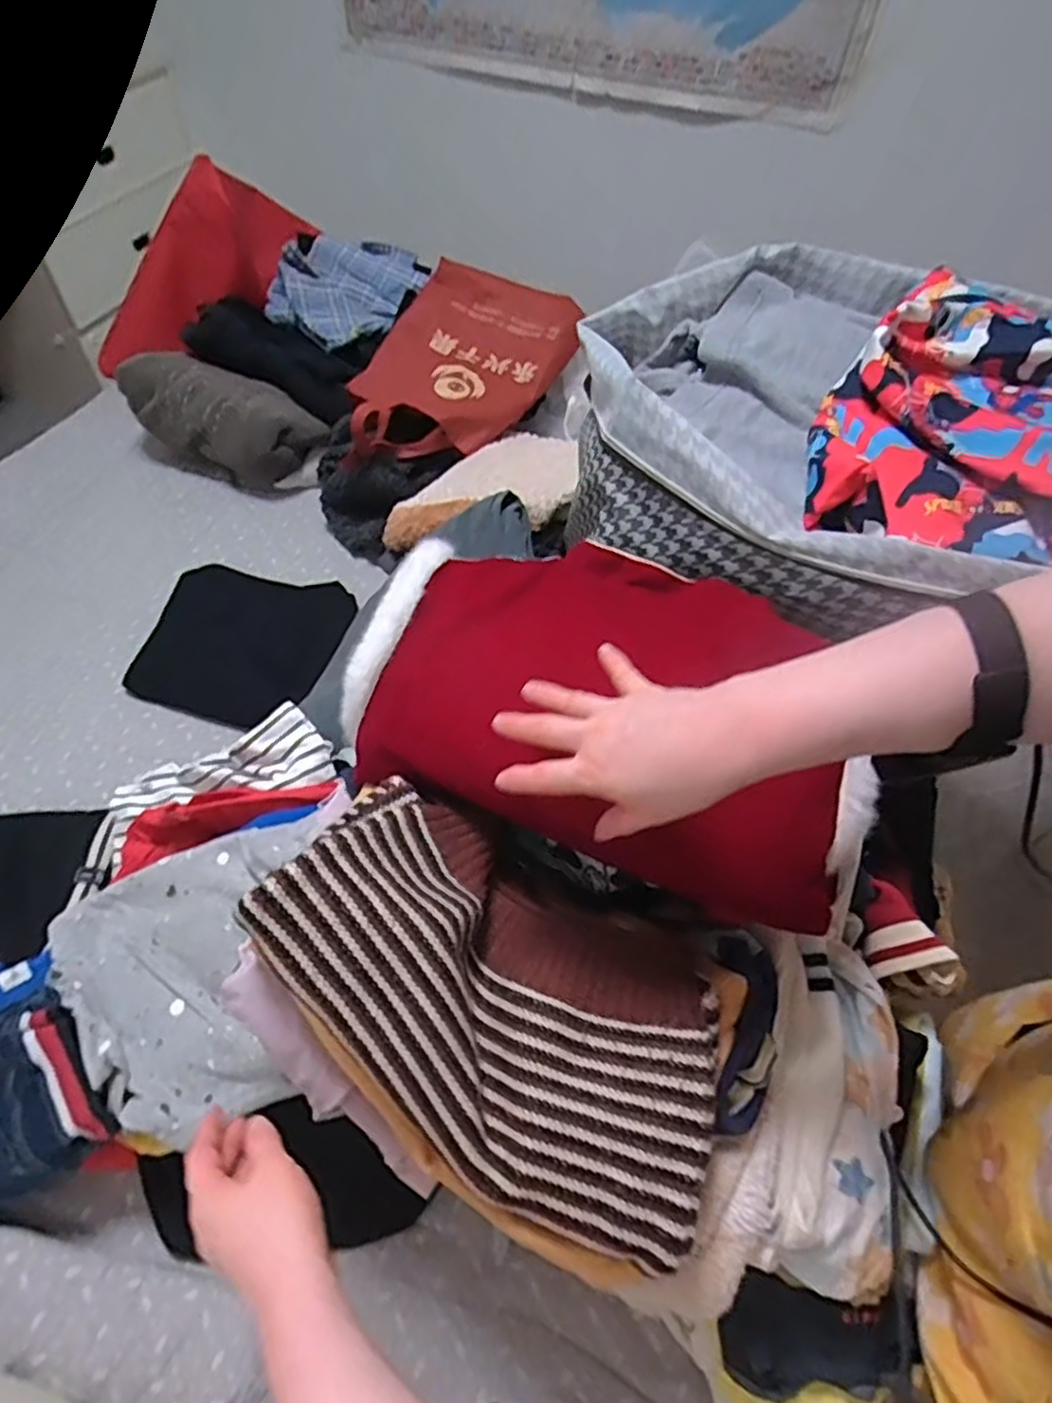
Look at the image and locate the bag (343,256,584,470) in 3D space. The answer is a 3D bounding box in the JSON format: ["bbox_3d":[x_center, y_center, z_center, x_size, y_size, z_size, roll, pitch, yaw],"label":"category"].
[{"bbox_3d":[-0.124,-0.599,1.294,0.310,0.092,0.503,25,70,4],"label":"bag"}]

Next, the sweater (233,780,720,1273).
[{"bbox_3d":[-0.015,0.201,0.493,0.327,0.110,0.205,23,56,14],"label":"sweater"}]

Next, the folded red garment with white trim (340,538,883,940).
[{"bbox_3d":[0.066,-0.007,0.550,0.397,0.134,0.219,21,56,13],"label":"folded red garment with white trim"}]

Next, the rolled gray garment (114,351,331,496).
[{"bbox_3d":[-0.562,-0.532,1.372,0.404,0.184,0.173,23,57,15],"label":"rolled gray garment"}]

